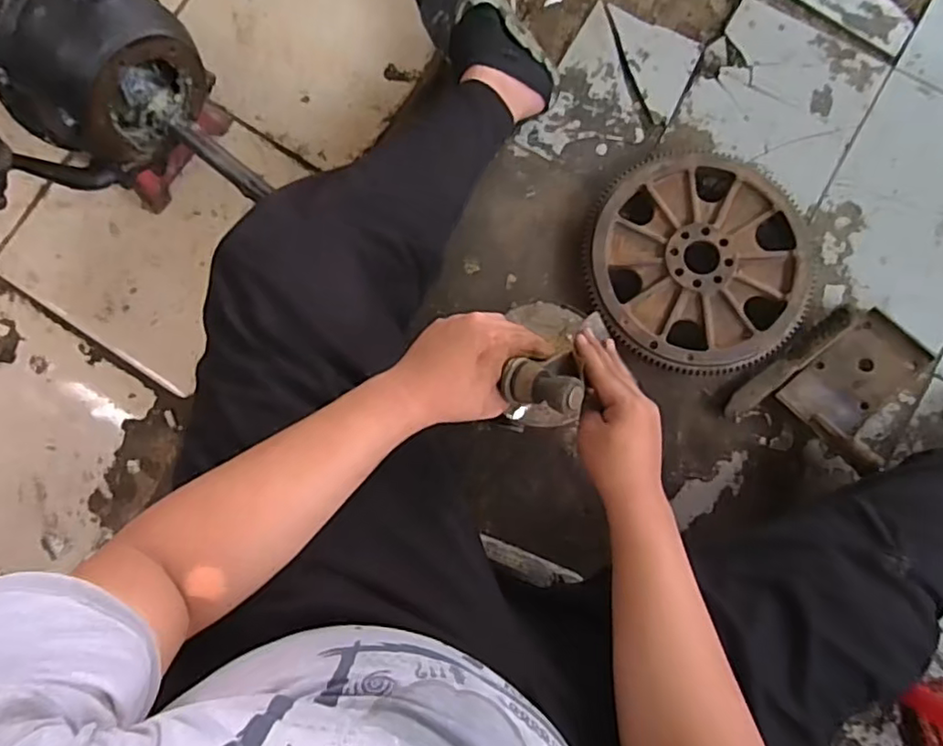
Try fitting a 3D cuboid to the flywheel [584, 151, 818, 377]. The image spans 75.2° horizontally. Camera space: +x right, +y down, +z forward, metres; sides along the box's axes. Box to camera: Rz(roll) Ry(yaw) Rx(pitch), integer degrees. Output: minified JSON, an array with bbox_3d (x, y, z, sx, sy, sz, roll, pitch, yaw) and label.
[{"bbox_3d":[0.328,-0.160,0.875,0.315,0.036,0.314,1,84,1],"label":"flywheel"}]

